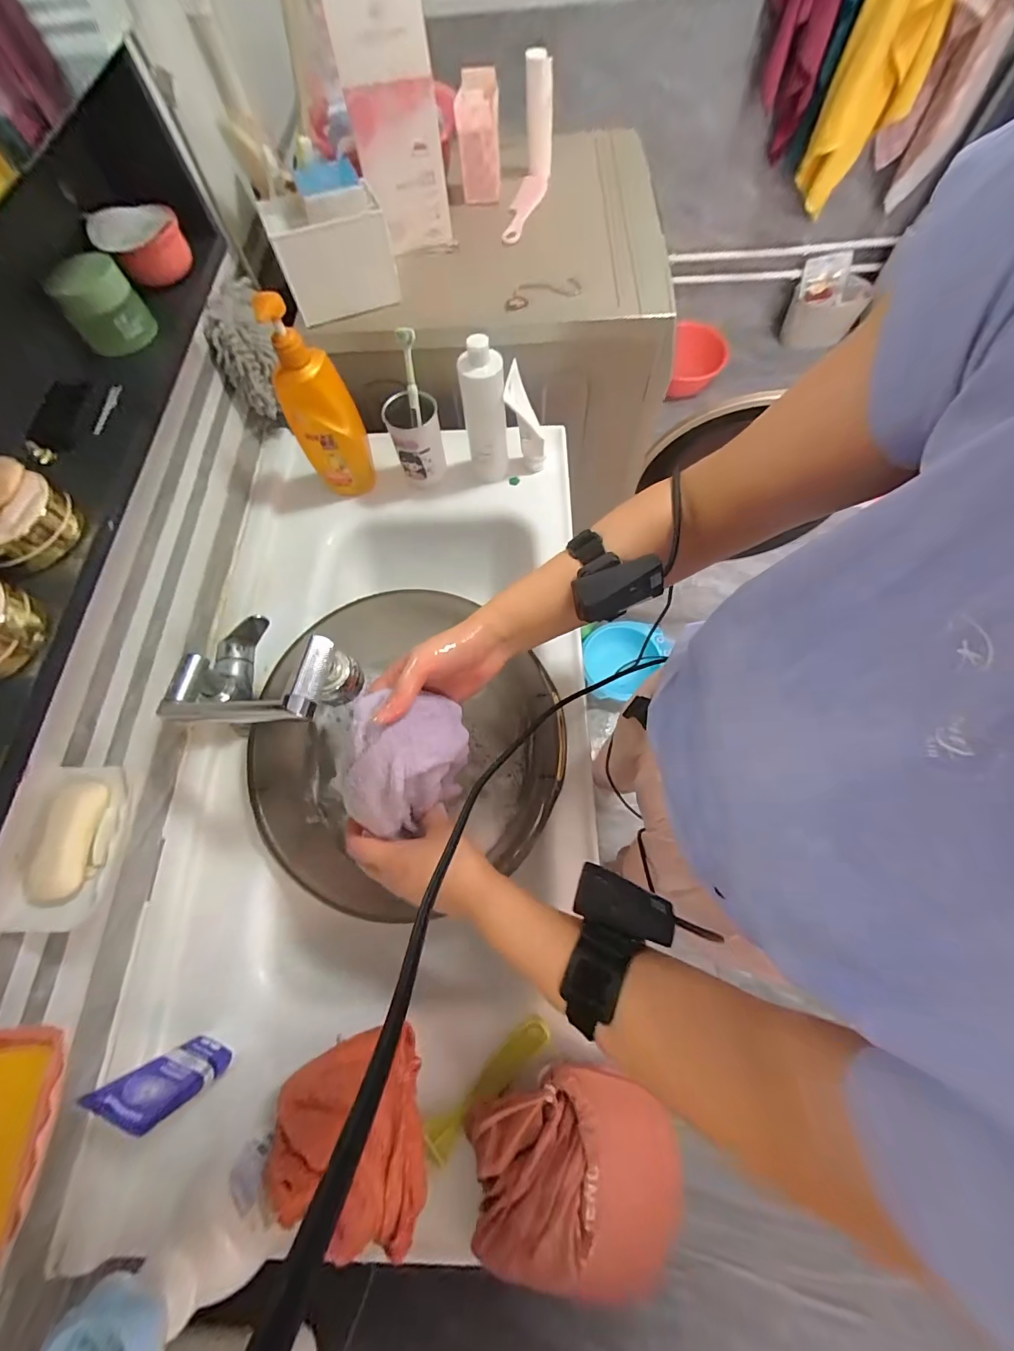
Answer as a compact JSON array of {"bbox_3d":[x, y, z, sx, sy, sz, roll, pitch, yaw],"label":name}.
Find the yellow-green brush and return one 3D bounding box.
[{"bbox_3d":[-0.019,0.394,0.426,0.145,0.017,0.031,-42,72,-13],"label":"yellow-green brush"}]

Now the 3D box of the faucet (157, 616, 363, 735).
[{"bbox_3d":[-0.251,0.001,0.443,0.260,0.094,0.114,3,65,37],"label":"faucet"}]

